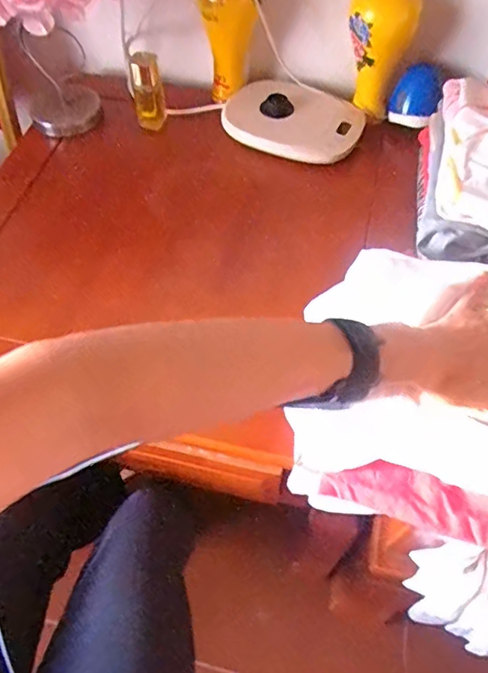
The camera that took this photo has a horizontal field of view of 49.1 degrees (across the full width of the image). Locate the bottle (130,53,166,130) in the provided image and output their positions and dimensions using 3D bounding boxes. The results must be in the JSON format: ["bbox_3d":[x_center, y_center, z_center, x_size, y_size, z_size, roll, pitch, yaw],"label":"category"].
[{"bbox_3d":[-0.161,-0.405,0.883,0.054,0.117,0.054,-10,57,-6],"label":"bottle"}]

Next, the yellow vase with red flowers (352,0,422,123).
[{"bbox_3d":[0.192,-0.486,0.773,0.123,0.303,0.086,27,60,17],"label":"yellow vase with red flowers"}]

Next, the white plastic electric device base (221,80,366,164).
[{"bbox_3d":[0.076,-0.352,0.870,0.227,0.046,0.125,19,58,12],"label":"white plastic electric device base"}]

